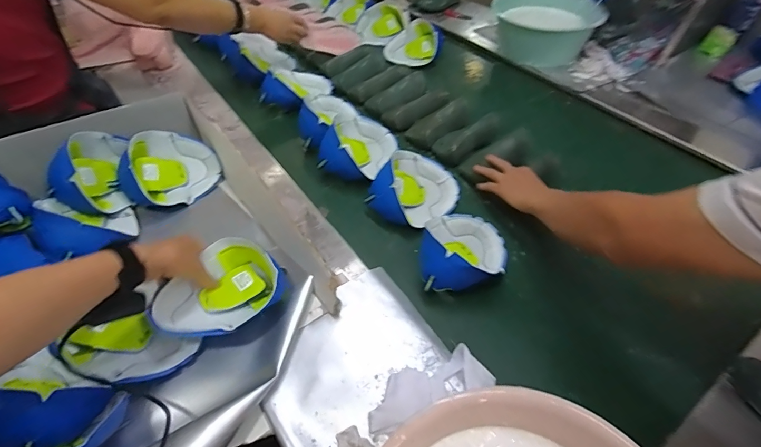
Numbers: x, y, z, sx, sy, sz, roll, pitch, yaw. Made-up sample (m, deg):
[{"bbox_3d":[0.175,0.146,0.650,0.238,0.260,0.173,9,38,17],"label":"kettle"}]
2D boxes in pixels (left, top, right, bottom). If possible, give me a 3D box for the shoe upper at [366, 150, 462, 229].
[{"bbox_3d":[0.072,-0.073,0.792,0.137,0.081,0.180,31,56,26],"label":"shoe upper"}]

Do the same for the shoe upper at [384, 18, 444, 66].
[{"bbox_3d":[0.101,-0.554,1.230,0.181,0.086,0.104,9,49,9],"label":"shoe upper"}]

